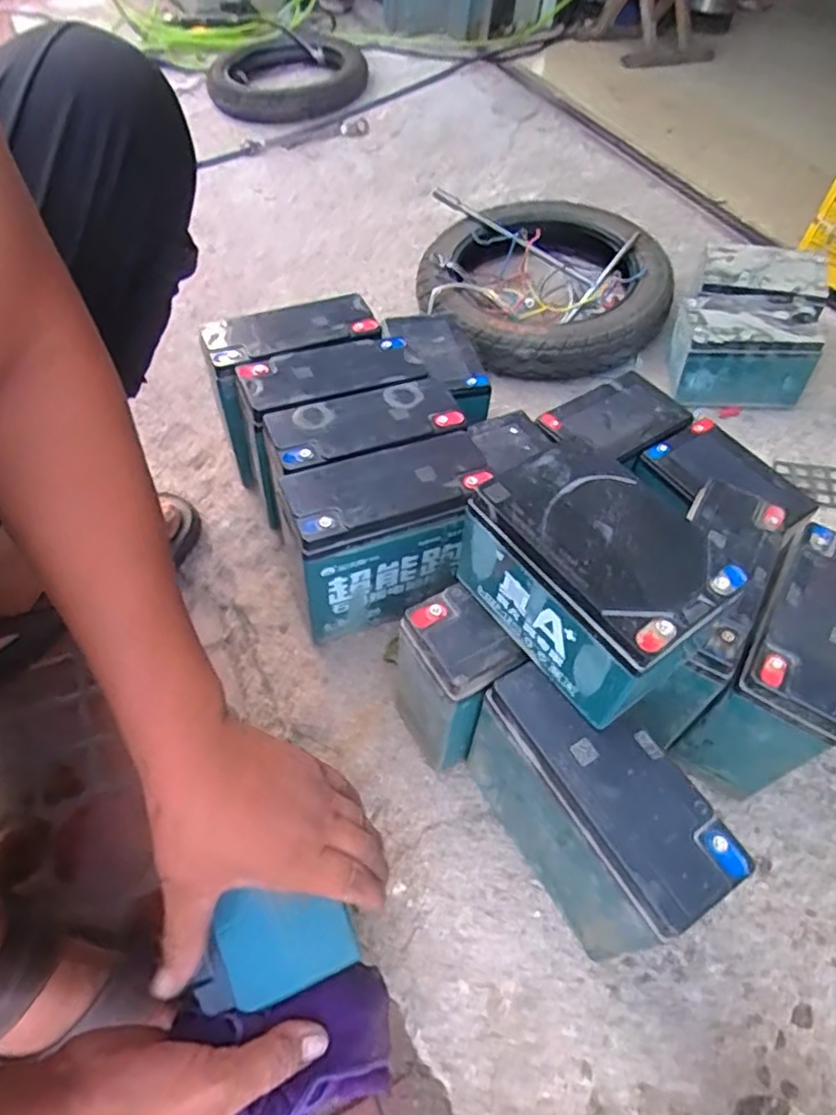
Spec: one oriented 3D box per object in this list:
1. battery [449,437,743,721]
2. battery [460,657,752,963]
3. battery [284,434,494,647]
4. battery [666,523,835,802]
[{"bbox_3d":[0.110,0.015,0.425,0.100,0.102,0.159,-30,61,-26],"label":"battery"},{"bbox_3d":[0.115,0.182,0.472,0.066,0.174,0.176,-24,59,-22],"label":"battery"},{"bbox_3d":[-0.027,-0.011,0.600,0.169,0.171,0.086,-13,56,-13],"label":"battery"},{"bbox_3d":[0.297,0.086,0.541,0.079,0.154,0.182,31,56,17],"label":"battery"}]

